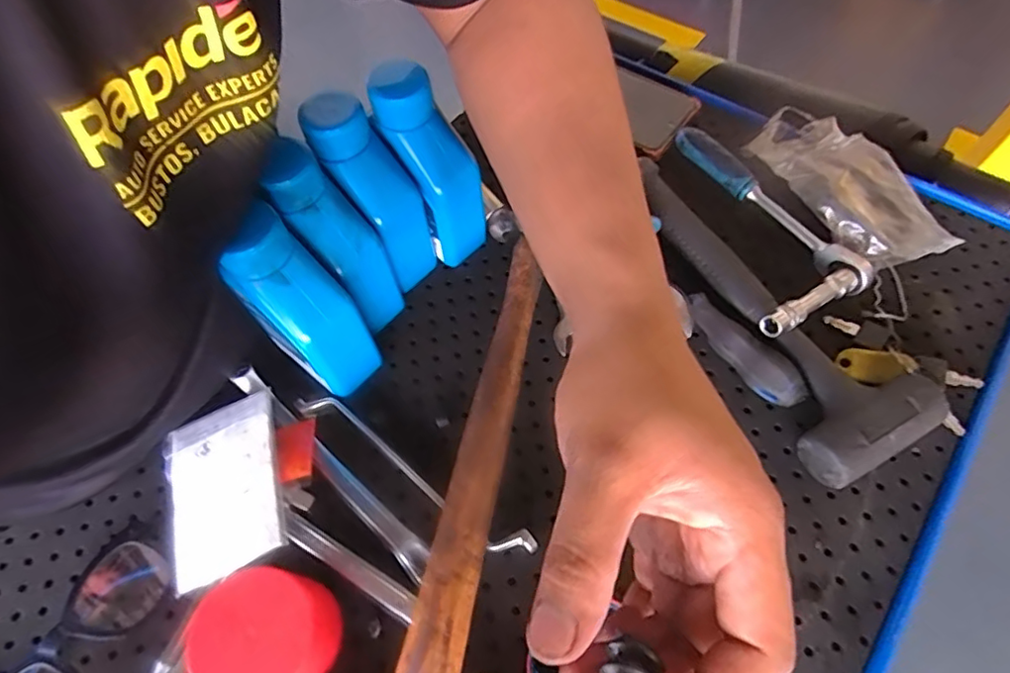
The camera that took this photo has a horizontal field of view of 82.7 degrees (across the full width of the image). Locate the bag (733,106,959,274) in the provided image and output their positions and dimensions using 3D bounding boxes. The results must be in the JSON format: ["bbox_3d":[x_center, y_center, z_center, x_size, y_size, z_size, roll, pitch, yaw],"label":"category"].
[{"bbox_3d":[0.266,-0.125,0.447,0.085,0.021,0.159,-22,63,-10],"label":"bag"}]

